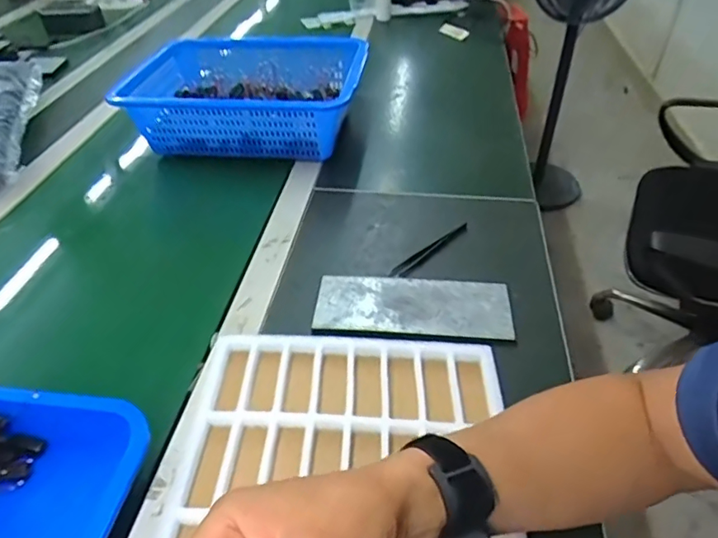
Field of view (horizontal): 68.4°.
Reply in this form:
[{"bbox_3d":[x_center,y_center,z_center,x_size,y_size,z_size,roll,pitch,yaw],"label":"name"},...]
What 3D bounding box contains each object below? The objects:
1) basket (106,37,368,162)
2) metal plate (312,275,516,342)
[{"bbox_3d":[-0.167,-0.249,0.787,0.341,0.111,0.206,3,41,4],"label":"basket"},{"bbox_3d":[0.056,0.037,0.546,0.196,0.011,0.082,3,41,5],"label":"metal plate"}]

